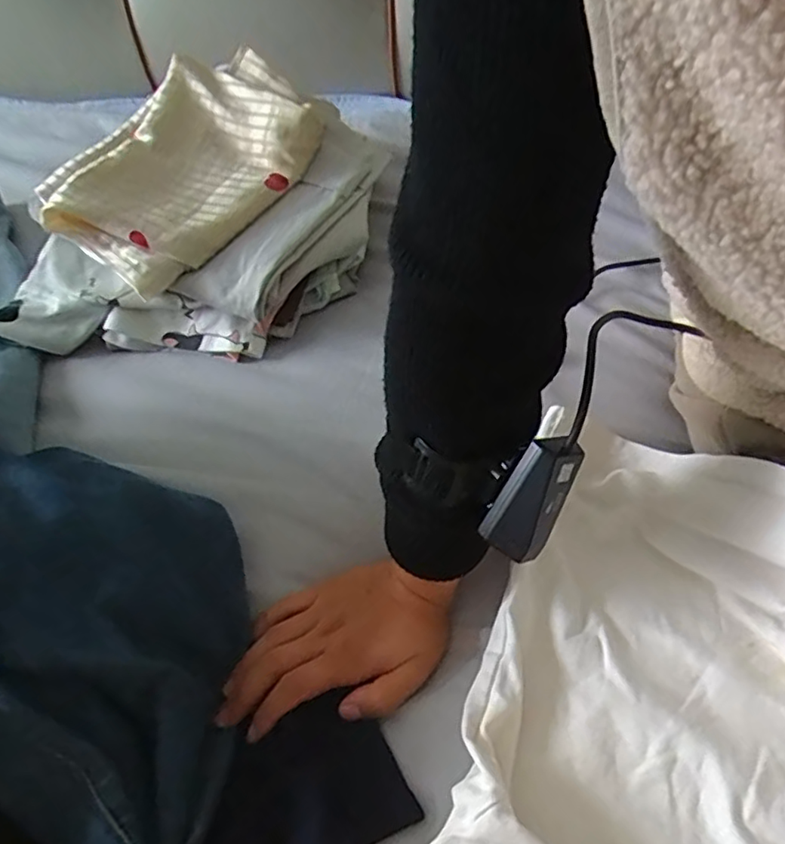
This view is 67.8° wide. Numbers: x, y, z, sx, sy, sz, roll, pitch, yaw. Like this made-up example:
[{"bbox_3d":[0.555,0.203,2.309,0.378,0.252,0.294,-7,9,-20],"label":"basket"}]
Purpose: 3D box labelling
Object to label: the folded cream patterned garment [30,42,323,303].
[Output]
[{"bbox_3d":[-0.187,-0.246,0.540,0.166,0.049,0.262,33,77,9],"label":"folded cream patterned garment"}]

